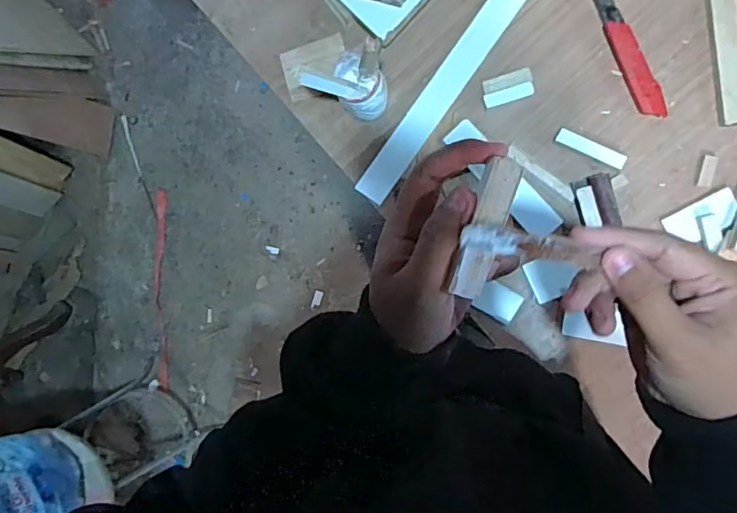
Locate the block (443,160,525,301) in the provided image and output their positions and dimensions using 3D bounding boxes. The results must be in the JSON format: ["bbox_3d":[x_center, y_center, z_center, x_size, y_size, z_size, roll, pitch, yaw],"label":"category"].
[{"bbox_3d":[0.063,-0.014,0.279,0.018,0.010,0.074,17,97,10],"label":"block"}]

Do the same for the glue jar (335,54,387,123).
[{"bbox_3d":[-0.003,-0.217,0.691,0.061,0.099,0.073,-14,86,9],"label":"glue jar"}]

